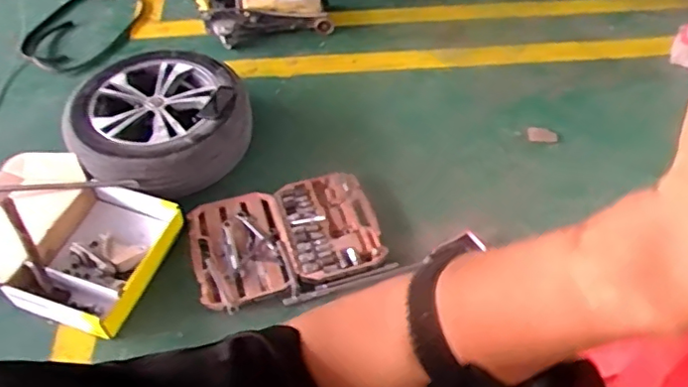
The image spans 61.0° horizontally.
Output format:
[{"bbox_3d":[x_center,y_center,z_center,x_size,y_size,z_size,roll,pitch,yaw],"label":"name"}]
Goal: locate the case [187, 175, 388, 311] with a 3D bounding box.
[{"bbox_3d":[-0.180,0.126,1.802,0.558,0.087,0.375,-13,52,-10],"label":"case"}]

